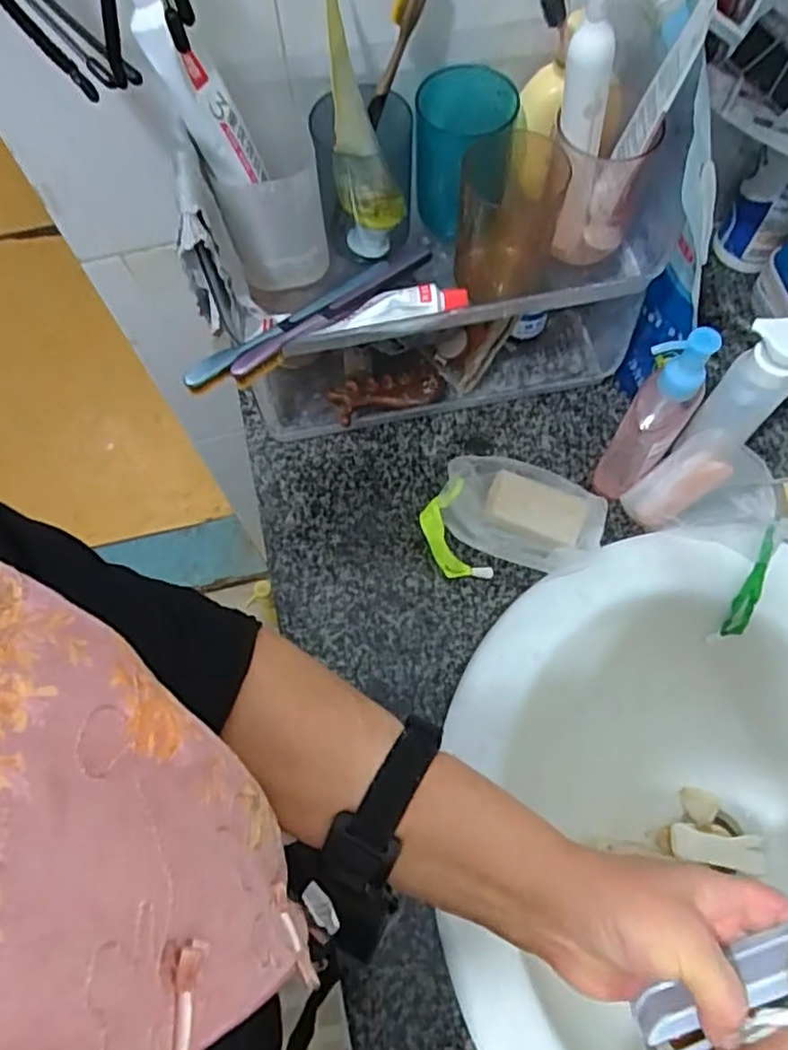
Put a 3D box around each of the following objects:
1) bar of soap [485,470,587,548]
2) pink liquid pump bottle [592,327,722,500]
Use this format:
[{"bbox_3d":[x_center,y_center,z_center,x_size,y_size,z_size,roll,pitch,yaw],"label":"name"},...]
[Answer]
[{"bbox_3d":[0.118,-0.011,0.571,0.081,0.023,0.044,25,71,12],"label":"bar of soap"},{"bbox_3d":[0.191,-0.071,0.510,0.037,0.195,0.040,-1,68,2],"label":"pink liquid pump bottle"}]

